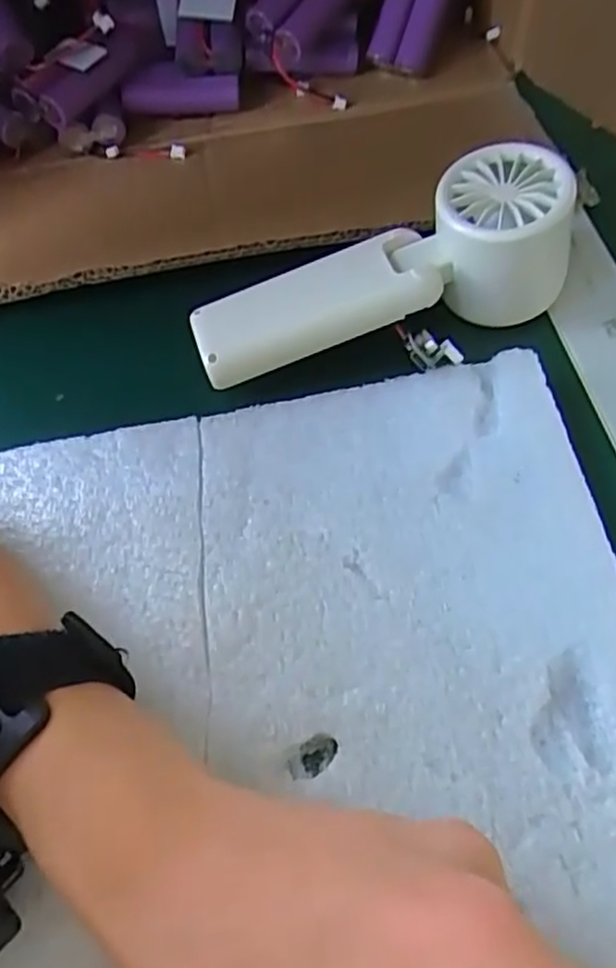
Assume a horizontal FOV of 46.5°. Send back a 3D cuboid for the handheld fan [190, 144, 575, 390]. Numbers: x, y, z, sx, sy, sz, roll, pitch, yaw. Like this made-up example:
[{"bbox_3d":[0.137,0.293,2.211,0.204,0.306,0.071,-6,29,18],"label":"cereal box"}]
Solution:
[{"bbox_3d":[0.032,-0.085,0.314,0.164,0.057,0.055,-20,58,5],"label":"handheld fan"}]

